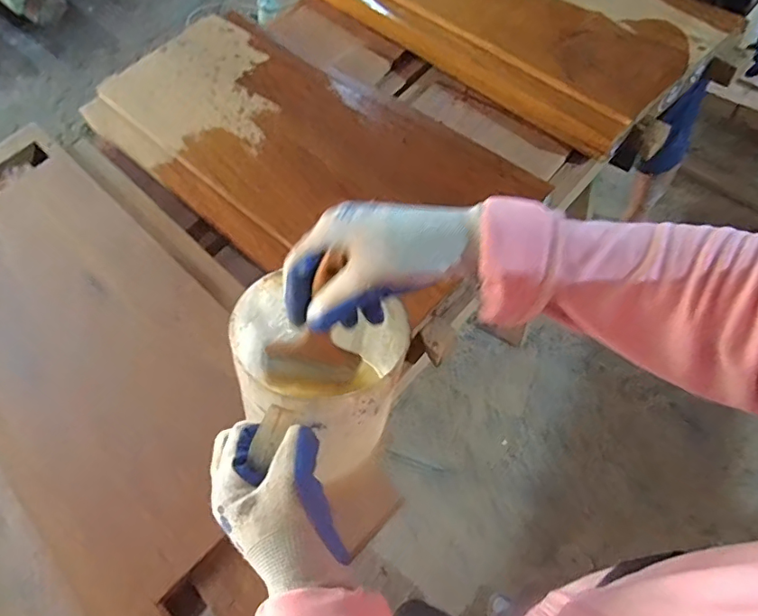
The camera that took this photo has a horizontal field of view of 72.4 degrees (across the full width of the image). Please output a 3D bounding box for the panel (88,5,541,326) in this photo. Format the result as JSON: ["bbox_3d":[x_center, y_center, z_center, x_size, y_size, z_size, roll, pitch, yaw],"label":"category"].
[{"bbox_3d":[-0.156,-0.282,0.882,0.784,0.029,0.380,38,75,23],"label":"panel"}]

